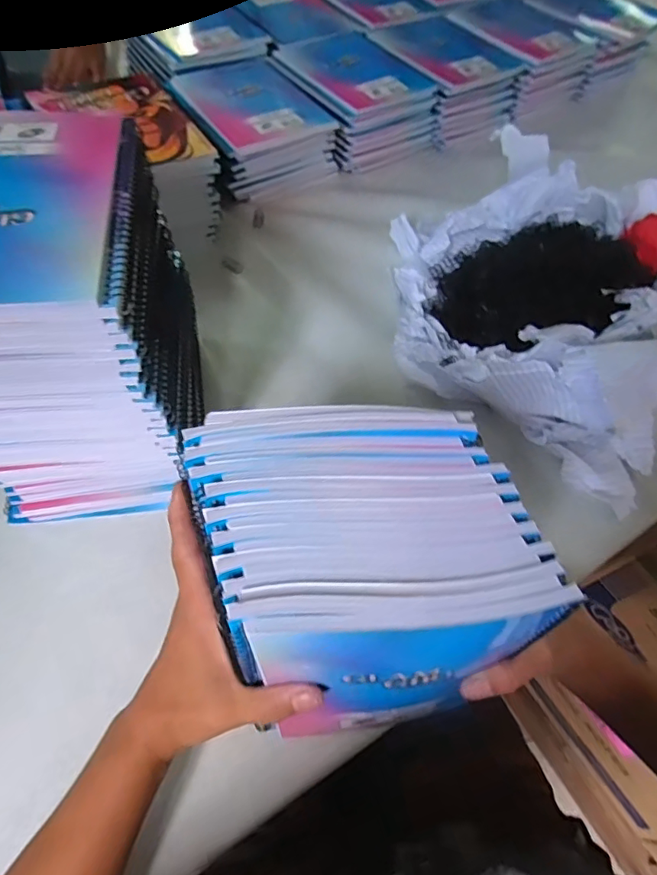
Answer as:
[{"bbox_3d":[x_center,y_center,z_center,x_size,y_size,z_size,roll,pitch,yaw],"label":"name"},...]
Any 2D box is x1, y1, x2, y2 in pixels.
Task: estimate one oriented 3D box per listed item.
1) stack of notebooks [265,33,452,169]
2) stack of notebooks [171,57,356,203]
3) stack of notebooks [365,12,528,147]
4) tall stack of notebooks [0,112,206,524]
[{"bbox_3d":[0.029,-0.505,0.771,0.183,0.087,0.218,-35,68,-22],"label":"stack of notebooks"},{"bbox_3d":[-0.104,-0.435,0.719,0.174,0.085,0.201,-27,65,-19],"label":"stack of notebooks"},{"bbox_3d":[0.175,-0.581,0.821,0.180,0.078,0.206,-29,66,-19],"label":"stack of notebooks"},{"bbox_3d":[-0.200,-0.087,0.389,0.165,0.206,0.200,-5,60,-7],"label":"tall stack of notebooks"}]

